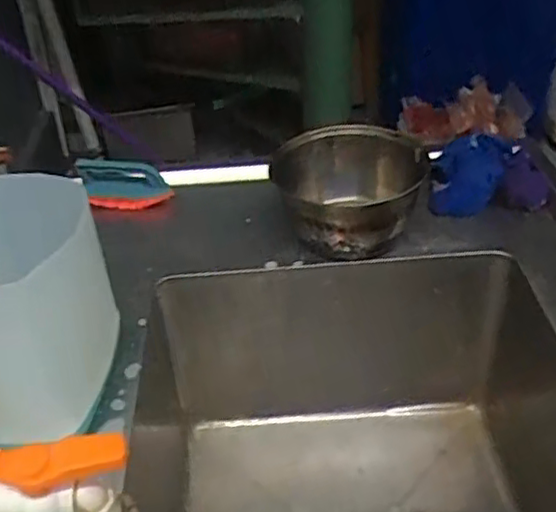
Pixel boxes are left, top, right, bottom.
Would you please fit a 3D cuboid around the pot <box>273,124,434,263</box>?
[{"bbox_3d":[0.102,-0.084,0.857,0.180,0.100,0.192,-2,38,2],"label":"pot"}]

